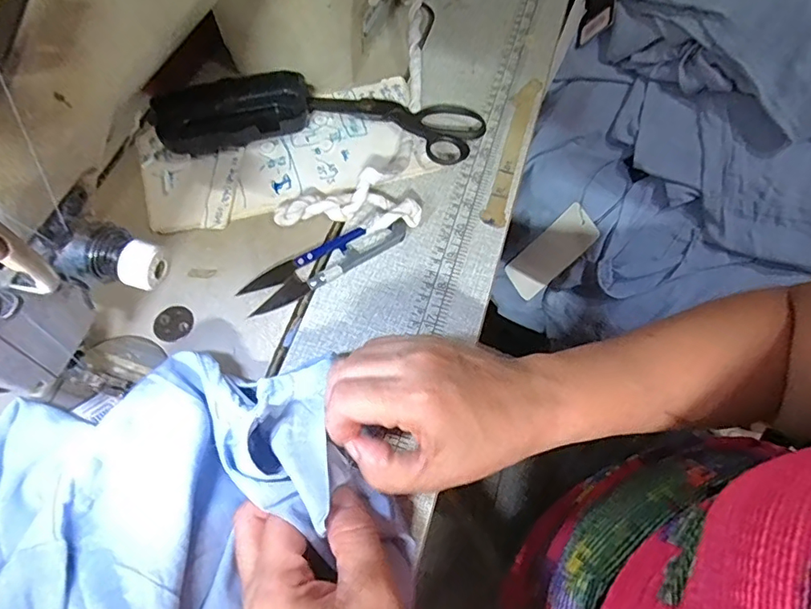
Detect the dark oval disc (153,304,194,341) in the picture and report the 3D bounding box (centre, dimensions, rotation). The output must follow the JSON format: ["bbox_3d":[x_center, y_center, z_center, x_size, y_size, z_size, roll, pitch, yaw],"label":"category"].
[{"bbox_3d":[-0.149,0.011,0.331,0.024,0.004,0.023,-22,67,-13],"label":"dark oval disc"}]

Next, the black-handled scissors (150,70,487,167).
[{"bbox_3d":[-0.062,-0.141,0.392,0.236,0.025,0.072,0,64,-2],"label":"black-handled scissors"}]

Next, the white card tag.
[{"bbox_3d":[0.157,-0.055,0.562,0.005,0.117,0.049,-4,59,-38],"label":"white card tag"}]

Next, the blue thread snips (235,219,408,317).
[{"bbox_3d":[-0.055,-0.029,0.349,0.120,0.009,0.028,-27,68,-15],"label":"blue thread snips"}]

